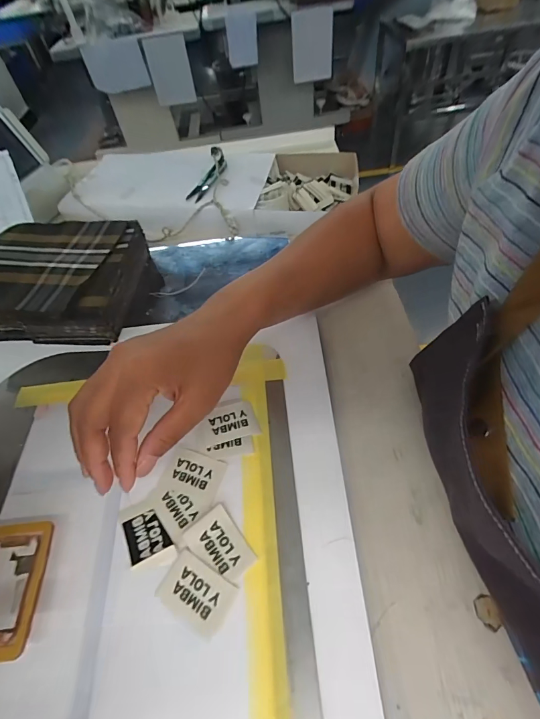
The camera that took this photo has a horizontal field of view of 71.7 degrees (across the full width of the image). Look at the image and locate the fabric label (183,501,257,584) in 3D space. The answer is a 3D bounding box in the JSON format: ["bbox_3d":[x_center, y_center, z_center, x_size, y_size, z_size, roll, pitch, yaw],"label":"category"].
[{"bbox_3d":[-0.036,0.134,0.269,0.035,0.004,0.048,-34,56,-17],"label":"fabric label"}]

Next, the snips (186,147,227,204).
[{"bbox_3d":[-0.091,-0.269,0.549,0.028,0.032,0.111,11,55,16],"label":"snips"}]

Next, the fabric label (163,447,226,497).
[{"bbox_3d":[-0.061,0.092,0.304,0.045,0.004,0.031,12,56,16],"label":"fabric label"}]

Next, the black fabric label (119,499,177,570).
[{"bbox_3d":[-0.093,0.131,0.280,0.032,0.006,0.049,-26,53,-11],"label":"black fabric label"}]

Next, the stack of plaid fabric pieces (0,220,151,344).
[{"bbox_3d":[-0.247,-0.098,0.432,0.197,0.048,0.157,2,53,9],"label":"stack of plaid fabric pieces"}]

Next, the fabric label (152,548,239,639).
[{"bbox_3d":[-0.051,0.157,0.253,0.048,0.004,0.034,22,59,23],"label":"fabric label"}]

